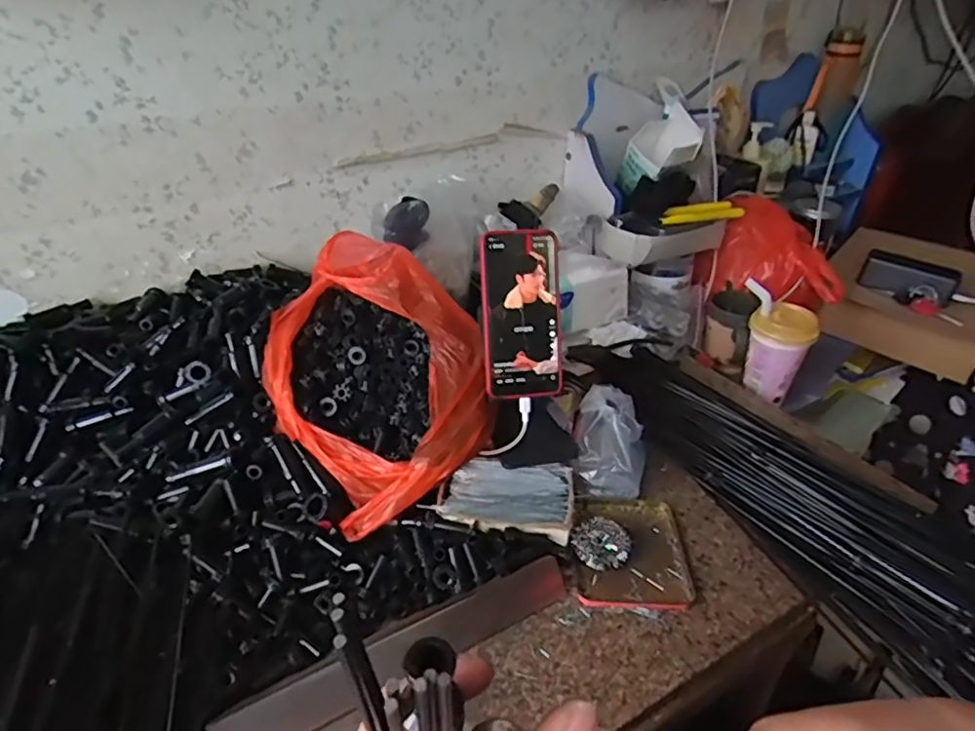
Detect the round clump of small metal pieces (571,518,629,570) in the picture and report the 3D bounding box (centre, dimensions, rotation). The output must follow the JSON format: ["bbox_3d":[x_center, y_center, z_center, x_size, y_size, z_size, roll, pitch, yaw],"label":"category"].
[{"bbox_3d":[0.106,0.166,0.550,0.051,0.021,0.045,12,36,22],"label":"round clump of small metal pieces"}]

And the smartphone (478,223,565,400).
[{"bbox_3d":[0.034,-0.051,0.581,0.077,0.160,0.010,-5,6,-12],"label":"smartphone"}]

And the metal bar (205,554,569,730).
[{"bbox_3d":[-0.062,0.220,0.462,0.285,0.034,0.039,-20,37,-24],"label":"metal bar"}]

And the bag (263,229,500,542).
[{"bbox_3d":[-0.109,0.005,0.597,0.203,0.181,0.246,-16,35,-19],"label":"bag"}]

